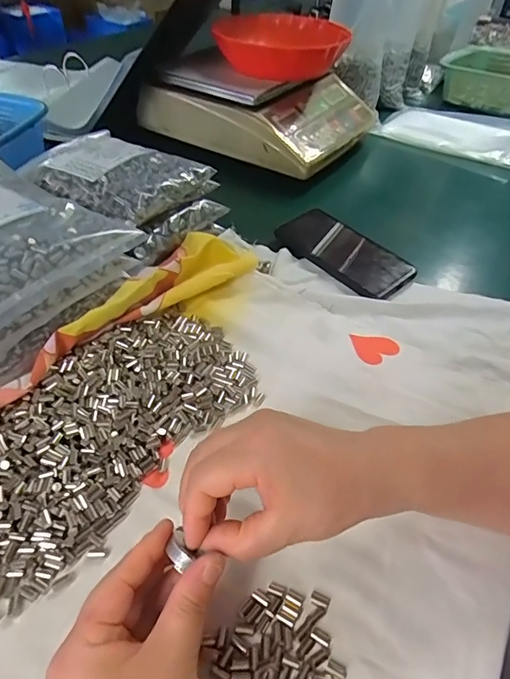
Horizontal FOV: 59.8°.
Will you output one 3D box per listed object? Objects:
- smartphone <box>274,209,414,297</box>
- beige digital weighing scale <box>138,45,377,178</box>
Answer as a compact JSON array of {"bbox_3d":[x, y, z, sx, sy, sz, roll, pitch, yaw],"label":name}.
[{"bbox_3d":[0.103,-0.104,0.521,0.076,0.008,0.161,-34,56,-22],"label":"smartphone"},{"bbox_3d":[0.012,-0.387,0.733,0.316,0.099,0.252,25,49,20],"label":"beige digital weighing scale"}]

